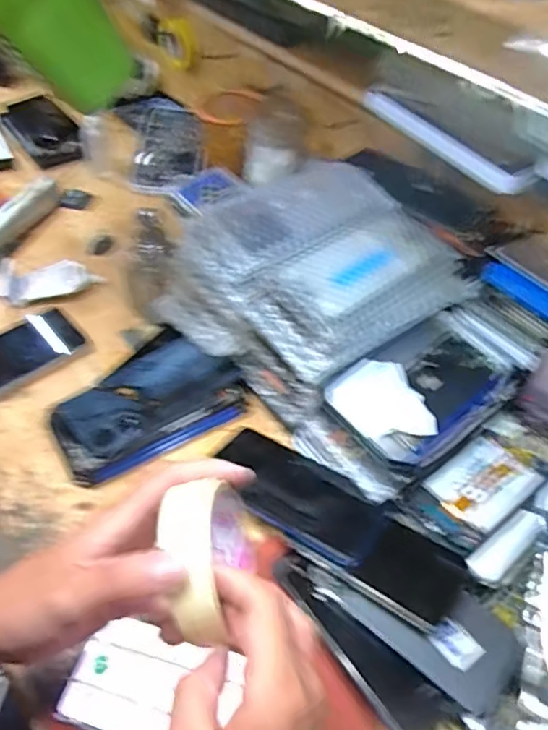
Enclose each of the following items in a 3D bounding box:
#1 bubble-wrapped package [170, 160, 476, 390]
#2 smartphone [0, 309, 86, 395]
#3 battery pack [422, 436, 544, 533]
[{"bbox_3d":[0.039,-0.074,0.554,0.219,0.121,0.199,-31,58,-27],"label":"bubble-wrapped package"},{"bbox_3d":[-0.273,-0.007,0.573,0.160,0.009,0.072,-36,60,-29],"label":"smartphone"},{"bbox_3d":[0.179,0.101,0.487,0.081,0.011,0.063,-29,57,-26],"label":"battery pack"}]

